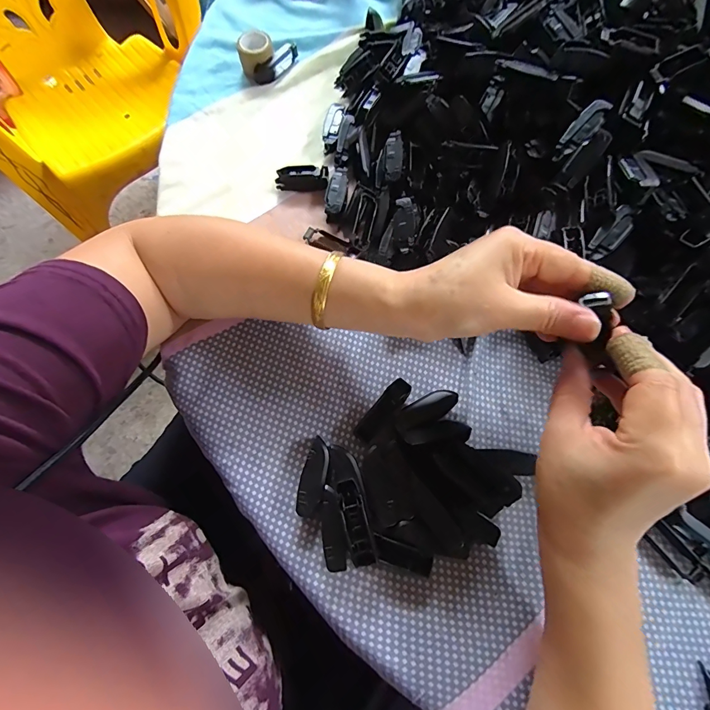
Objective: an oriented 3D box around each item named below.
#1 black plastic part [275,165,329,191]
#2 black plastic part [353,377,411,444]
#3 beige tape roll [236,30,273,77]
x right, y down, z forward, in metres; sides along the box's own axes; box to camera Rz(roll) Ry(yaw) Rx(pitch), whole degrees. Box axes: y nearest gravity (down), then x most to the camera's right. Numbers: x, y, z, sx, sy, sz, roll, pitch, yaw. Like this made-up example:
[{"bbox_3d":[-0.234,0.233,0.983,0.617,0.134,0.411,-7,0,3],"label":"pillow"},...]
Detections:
[{"bbox_3d":[-0.048,-0.163,0.346,0.047,0.018,0.017,4,74,0],"label":"black plastic part"},{"bbox_3d":[0.022,0.043,0.289,0.016,0.017,0.055,38,77,10],"label":"black plastic part"},{"bbox_3d":[-0.102,-0.307,0.381,0.032,0.027,0.031,0,74,-1],"label":"beige tape roll"}]

